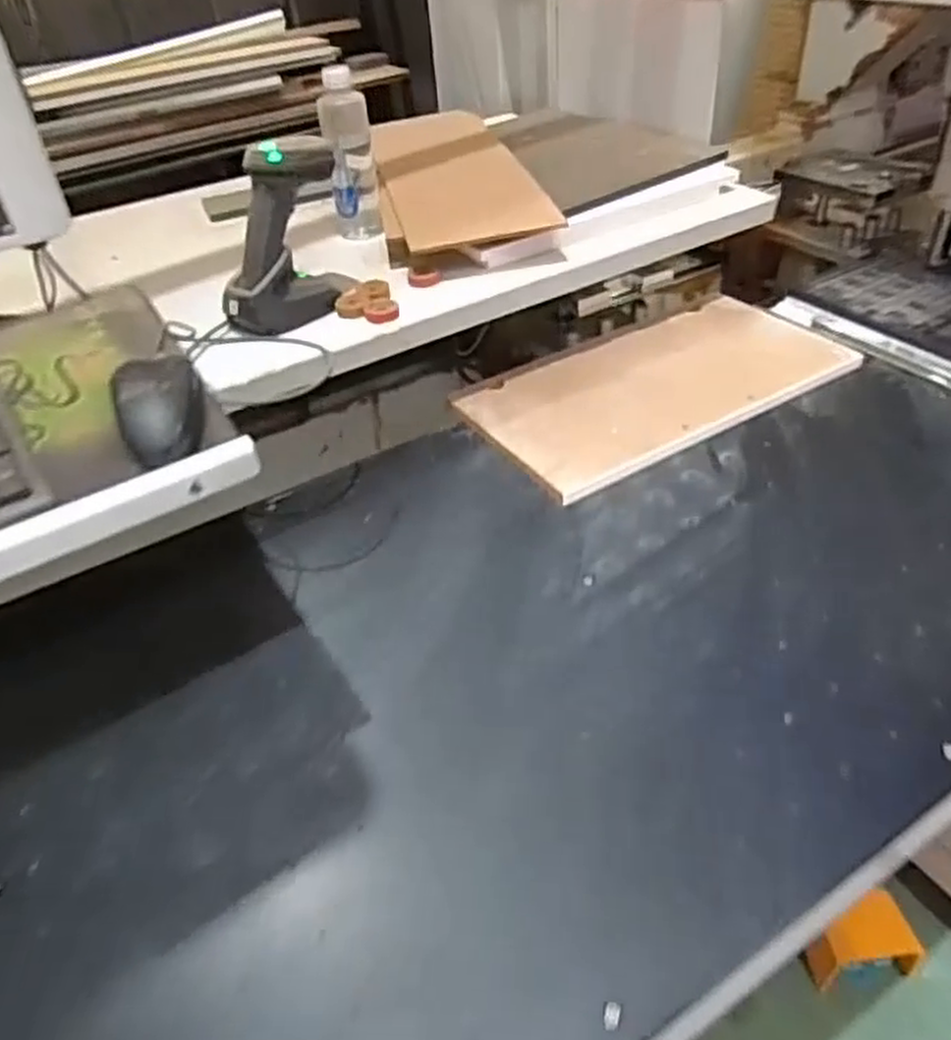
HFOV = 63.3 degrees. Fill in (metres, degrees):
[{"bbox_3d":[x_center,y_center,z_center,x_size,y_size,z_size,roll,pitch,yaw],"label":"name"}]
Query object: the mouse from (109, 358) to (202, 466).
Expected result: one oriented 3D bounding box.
[{"bbox_3d":[-0.224,-0.081,0.551,0.059,0.040,0.097,-18,42,-14],"label":"mouse"}]

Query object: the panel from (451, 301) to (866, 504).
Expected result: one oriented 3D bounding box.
[{"bbox_3d":[0.209,-0.165,0.896,0.422,0.018,0.230,-24,45,-20],"label":"panel"}]

